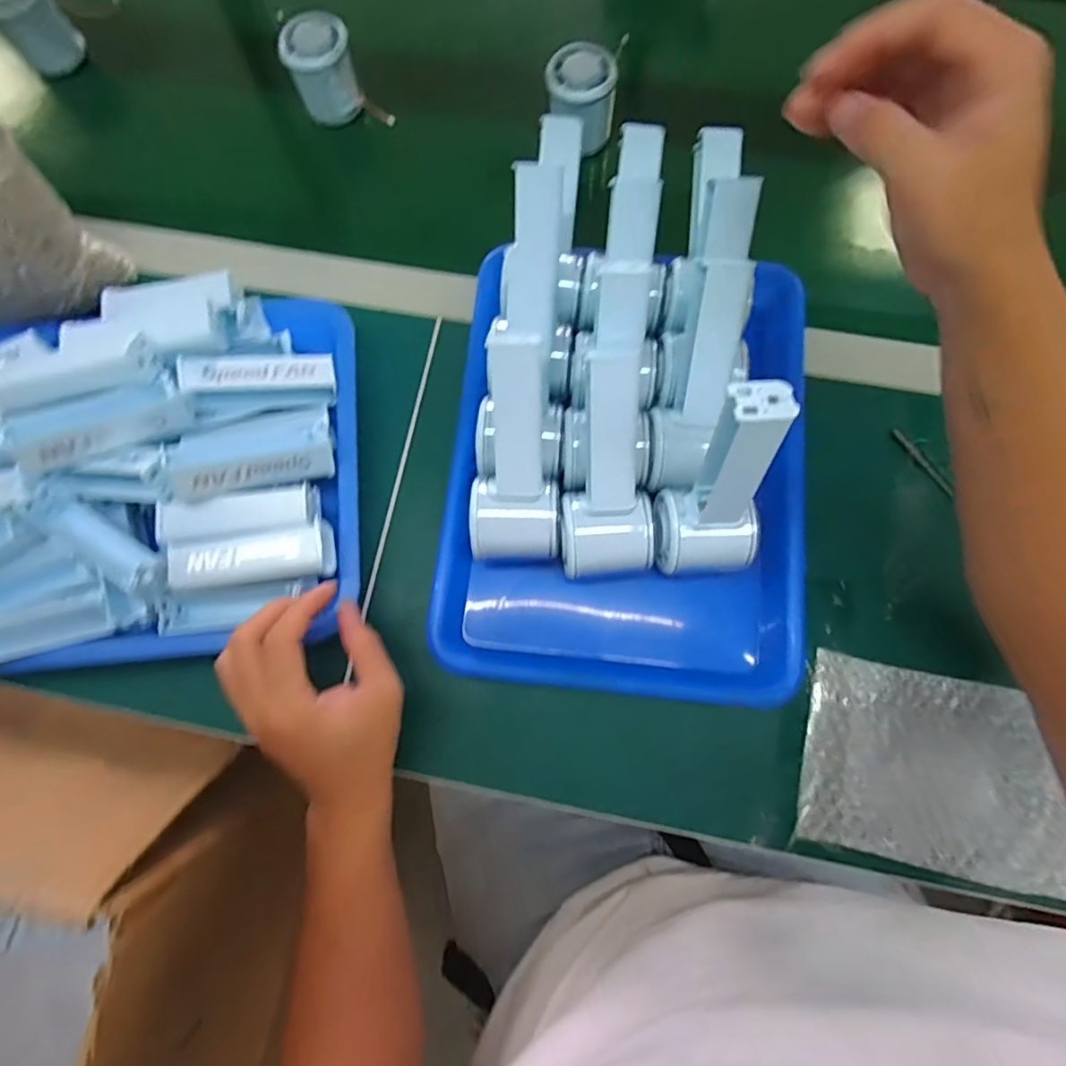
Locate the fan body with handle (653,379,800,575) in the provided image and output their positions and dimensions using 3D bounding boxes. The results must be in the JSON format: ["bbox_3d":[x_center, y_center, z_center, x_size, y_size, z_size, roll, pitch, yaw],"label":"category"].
[{"bbox_3d":[0.112,-0.029,0.340,0.060,0.133,0.086,-6,75,0],"label":"fan body with handle"}]

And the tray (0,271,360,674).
[{"bbox_3d":[-0.287,-0.056,0.404,0.318,0.086,0.285,-5,75,0],"label":"tray"}]

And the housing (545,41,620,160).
[{"bbox_3d":[0.041,-0.372,0.490,0.057,0.058,0.054,-1,76,1],"label":"housing"}]

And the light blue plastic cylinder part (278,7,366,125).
[{"bbox_3d":[-0.185,-0.409,0.504,0.057,0.057,0.056,-17,76,-3],"label":"light blue plastic cylinder part"}]

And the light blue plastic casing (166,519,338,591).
[{"bbox_3d":[-0.188,0.016,0.384,0.100,0.023,0.034,-10,76,-1],"label":"light blue plastic casing"}]

